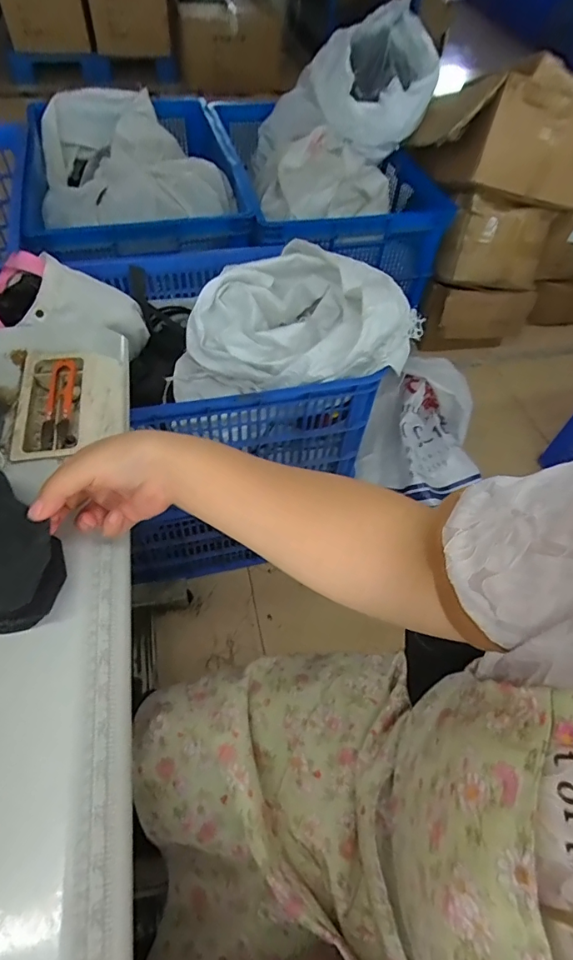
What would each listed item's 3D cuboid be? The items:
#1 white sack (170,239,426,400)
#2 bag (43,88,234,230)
[{"bbox_3d":[0.015,-0.272,0.820,0.393,0.176,0.265,3,55,-2],"label":"white sack"},{"bbox_3d":[-0.447,-0.894,1.358,0.478,0.167,0.592,-13,57,-13],"label":"bag"}]

